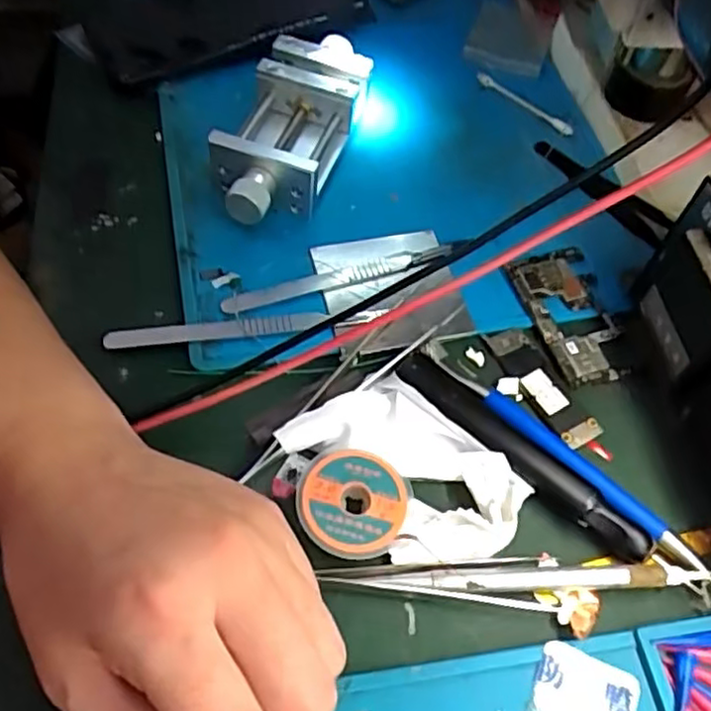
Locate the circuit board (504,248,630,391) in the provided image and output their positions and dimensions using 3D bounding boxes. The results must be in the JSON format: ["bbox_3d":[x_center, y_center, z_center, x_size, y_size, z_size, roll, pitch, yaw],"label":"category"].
[{"bbox_3d":[0.107,-0.020,0.337,0.041,0.006,0.072,-14,59,-14],"label":"circuit board"}]

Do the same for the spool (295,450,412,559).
[{"bbox_3d":[-0.001,0.058,0.272,0.043,0.008,0.043,2,56,-3],"label":"spool"}]

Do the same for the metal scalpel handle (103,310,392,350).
[{"bbox_3d":[-0.049,-0.014,0.317,0.127,0.006,0.009,-8,58,-10],"label":"metal scalpel handle"}]

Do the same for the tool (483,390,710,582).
[{"bbox_3d":[0.103,0.052,0.287,0.130,0.007,0.015,39,62,19],"label":"tool"}]

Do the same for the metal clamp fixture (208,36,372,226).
[{"bbox_3d":[-0.034,-0.122,0.369,0.058,0.036,0.126,20,57,9],"label":"metal clamp fixture"}]

